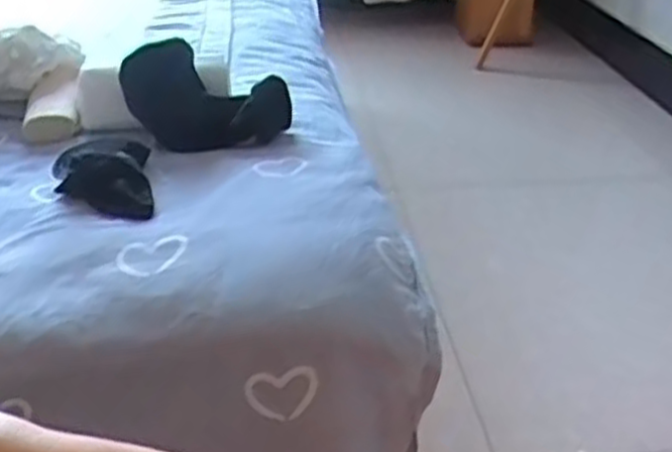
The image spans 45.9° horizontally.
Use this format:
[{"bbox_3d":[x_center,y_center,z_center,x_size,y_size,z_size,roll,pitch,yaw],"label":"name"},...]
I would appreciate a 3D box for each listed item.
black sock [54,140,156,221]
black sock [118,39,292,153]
[{"bbox_3d":[-0.186,-0.040,0.637,0.072,0.033,0.098,-9,30,-16],"label":"black sock"},{"bbox_3d":[-0.118,-0.115,0.724,0.153,0.081,0.043,-3,29,-5],"label":"black sock"}]

